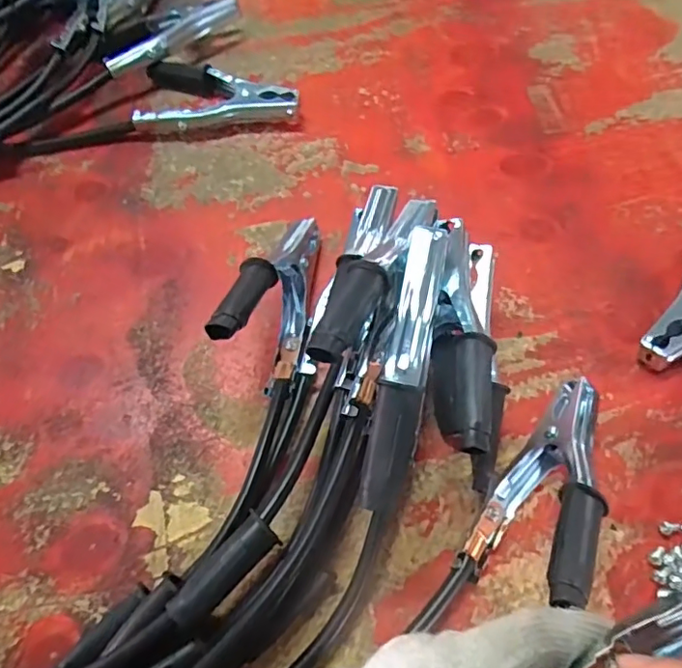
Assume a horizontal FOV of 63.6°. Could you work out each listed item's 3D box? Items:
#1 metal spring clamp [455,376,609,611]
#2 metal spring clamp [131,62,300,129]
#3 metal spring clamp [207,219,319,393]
[{"bbox_3d":[0.120,0.079,0.299,0.053,0.072,0.136,31,66,15],"label":"metal spring clamp"},{"bbox_3d":[-0.105,-0.203,0.474,0.135,0.027,0.060,2,62,1],"label":"metal spring clamp"},{"bbox_3d":[-0.043,-0.036,0.357,0.038,0.084,0.131,6,62,4],"label":"metal spring clamp"}]

